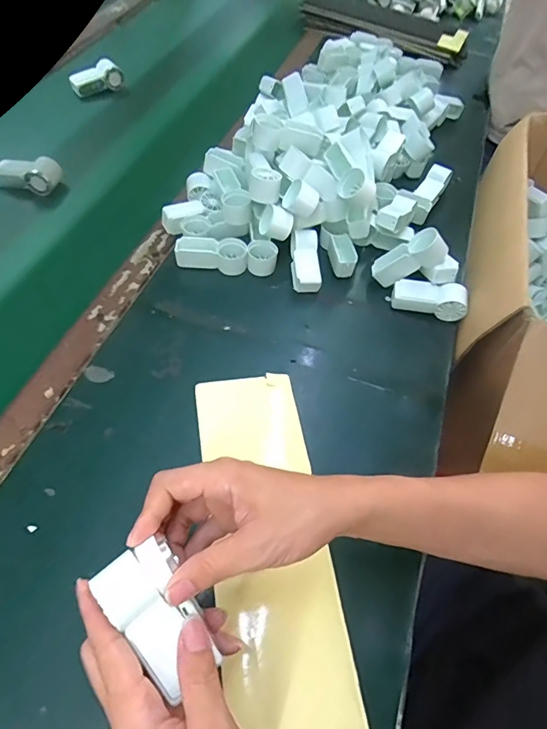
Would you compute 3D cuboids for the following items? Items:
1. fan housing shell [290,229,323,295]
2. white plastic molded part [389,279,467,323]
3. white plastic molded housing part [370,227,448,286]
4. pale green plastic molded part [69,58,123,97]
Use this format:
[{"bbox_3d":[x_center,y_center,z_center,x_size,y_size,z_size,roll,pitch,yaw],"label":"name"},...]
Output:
[{"bbox_3d":[0.041,-0.137,0.583,0.035,0.027,0.087,-3,78,-6],"label":"fan housing shell"},{"bbox_3d":[0.200,-0.085,0.567,0.090,0.040,0.034,18,57,8],"label":"white plastic molded part"},{"bbox_3d":[0.174,-0.140,0.566,0.091,0.039,0.044,-26,50,28],"label":"white plastic molded housing part"},{"bbox_3d":[-0.336,-0.540,0.836,0.093,0.051,0.040,-27,62,-20],"label":"pale green plastic molded part"}]

